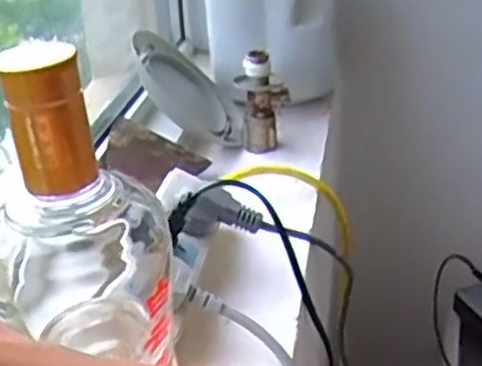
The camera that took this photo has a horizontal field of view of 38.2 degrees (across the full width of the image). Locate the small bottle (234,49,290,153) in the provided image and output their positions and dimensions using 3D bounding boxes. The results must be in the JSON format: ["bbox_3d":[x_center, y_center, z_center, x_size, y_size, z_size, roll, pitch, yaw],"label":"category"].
[{"bbox_3d":[0.020,-0.076,0.648,0.047,0.092,0.028,-2,29,0],"label":"small bottle"}]

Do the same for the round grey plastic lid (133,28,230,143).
[{"bbox_3d":[-0.057,-0.093,0.676,0.013,0.124,0.098,-34,25,29],"label":"round grey plastic lid"}]

